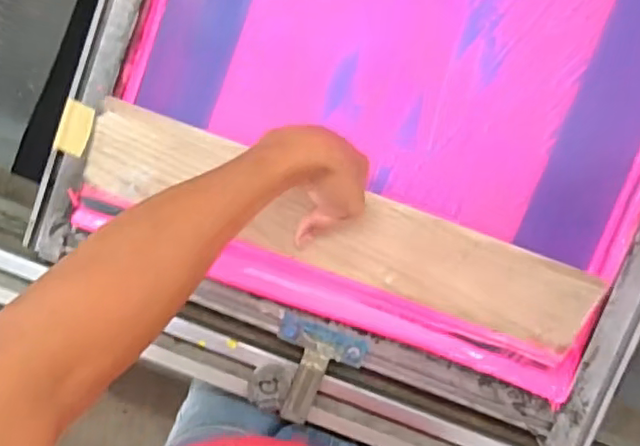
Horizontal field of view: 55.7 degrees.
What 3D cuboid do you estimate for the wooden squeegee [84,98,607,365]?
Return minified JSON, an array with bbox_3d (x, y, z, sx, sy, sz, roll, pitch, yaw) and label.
[{"bbox_3d":[0.022,0.012,0.533,0.457,0.028,0.091,21,98,-3],"label":"wooden squeegee"}]

